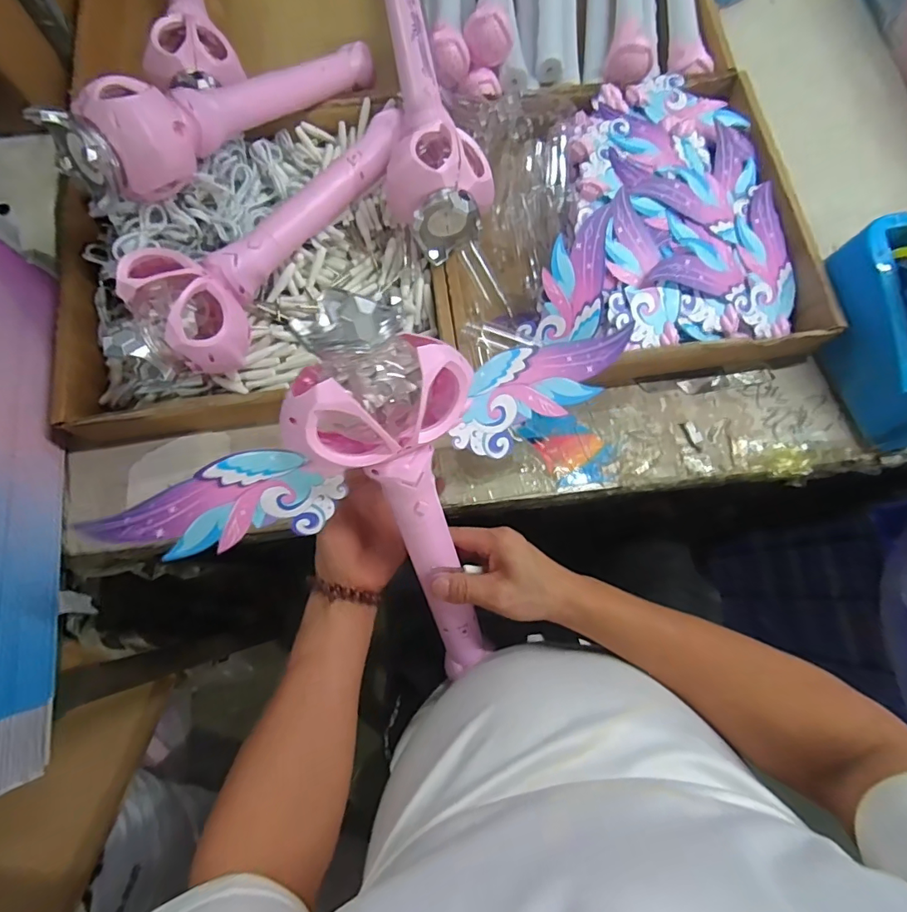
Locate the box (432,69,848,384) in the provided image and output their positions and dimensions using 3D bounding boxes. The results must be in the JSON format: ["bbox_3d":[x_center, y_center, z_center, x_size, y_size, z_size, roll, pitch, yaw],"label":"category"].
[{"bbox_3d":[0.177,-0.257,0.525,0.377,0.072,0.343,-1,75,-1],"label":"box"}]

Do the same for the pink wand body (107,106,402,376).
[{"bbox_3d":[-0.161,-0.226,0.462,0.095,0.071,0.329,33,77,7],"label":"pink wand body"}]

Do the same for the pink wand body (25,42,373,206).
[{"bbox_3d":[-0.209,-0.347,0.484,0.075,0.081,0.352,35,58,8],"label":"pink wand body"}]

